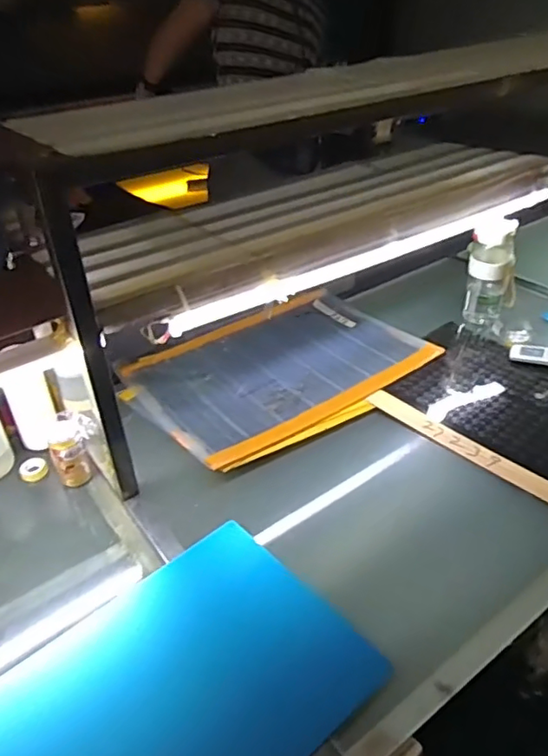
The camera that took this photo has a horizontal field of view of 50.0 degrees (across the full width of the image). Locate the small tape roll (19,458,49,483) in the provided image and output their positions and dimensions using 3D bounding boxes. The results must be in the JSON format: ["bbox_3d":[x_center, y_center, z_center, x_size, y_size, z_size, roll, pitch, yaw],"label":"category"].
[{"bbox_3d":[-0.415,0.156,1.014,0.045,0.022,0.047,-2,34,1],"label":"small tape roll"}]

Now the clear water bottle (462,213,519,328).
[{"bbox_3d":[0.469,-0.216,1.264,0.106,0.244,0.063,11,37,19],"label":"clear water bottle"}]

